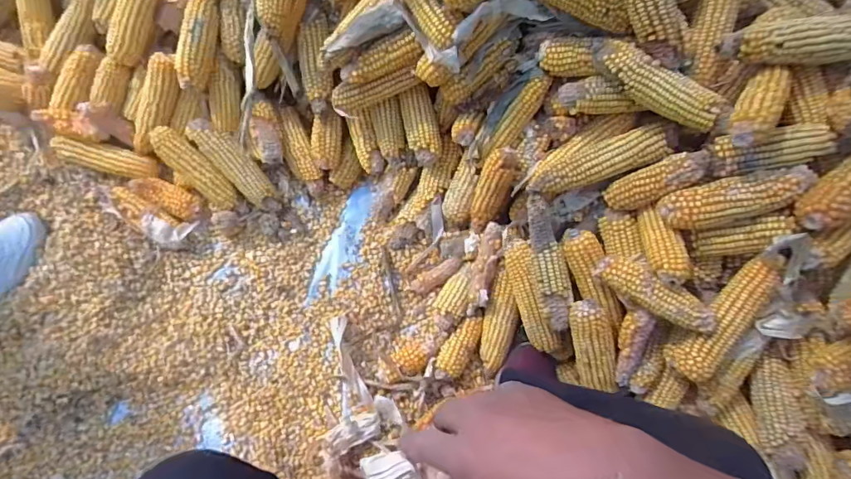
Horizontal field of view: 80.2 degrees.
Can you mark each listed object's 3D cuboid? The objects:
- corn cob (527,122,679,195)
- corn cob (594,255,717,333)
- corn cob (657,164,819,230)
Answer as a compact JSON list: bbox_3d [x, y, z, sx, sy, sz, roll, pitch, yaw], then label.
[{"bbox_3d":[0.225,-0.102,0.651,0.185,0.044,0.046,-20,75,20],"label":"corn cob"},{"bbox_3d":[0.278,0.064,0.614,0.142,0.040,0.035,34,76,26],"label":"corn cob"},{"bbox_3d":[0.350,-0.047,0.573,0.156,0.042,0.051,-15,73,32],"label":"corn cob"}]

